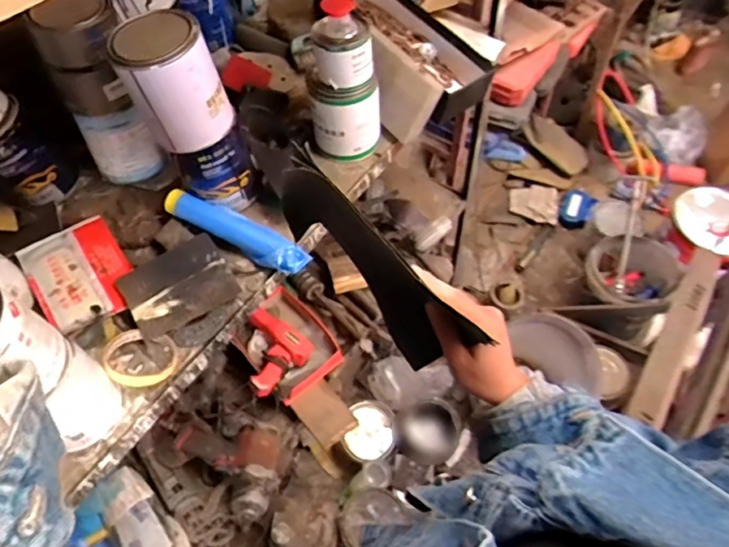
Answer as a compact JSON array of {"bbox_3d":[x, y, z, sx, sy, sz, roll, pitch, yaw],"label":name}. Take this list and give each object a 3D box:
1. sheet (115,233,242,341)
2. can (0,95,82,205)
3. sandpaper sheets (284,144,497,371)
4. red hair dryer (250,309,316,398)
[{"bbox_3d":[-0.252,0.016,0.734,0.137,0.015,0.107,-32,70,-15],"label":"sheet"},{"bbox_3d":[-0.506,-0.179,0.797,0.106,0.135,0.117,-28,59,-16],"label":"can"},{"bbox_3d":[0.004,-0.007,0.501,0.224,0.109,0.041,50,64,-14],"label":"sandpaper sheets"},{"bbox_3d":[-0.193,0.163,1.084,0.132,0.055,0.159,24,60,18],"label":"red hair dryer"}]

